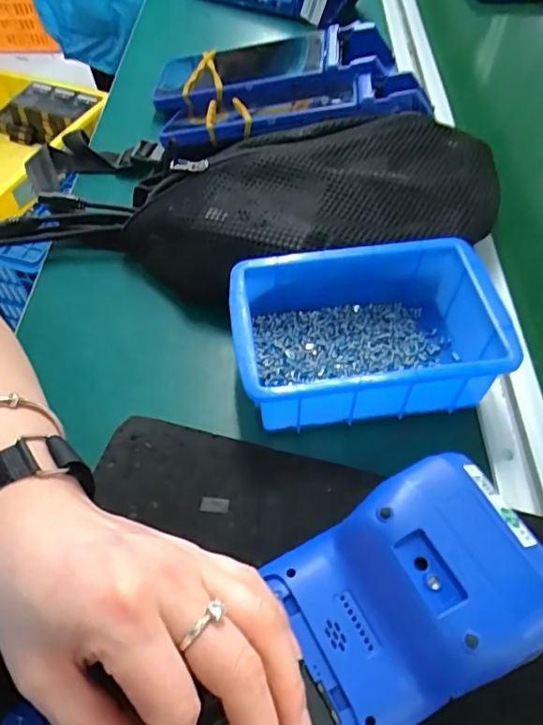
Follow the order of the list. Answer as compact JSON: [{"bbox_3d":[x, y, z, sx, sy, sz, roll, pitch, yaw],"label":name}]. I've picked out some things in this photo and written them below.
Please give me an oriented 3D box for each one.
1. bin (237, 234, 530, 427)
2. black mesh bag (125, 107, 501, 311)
[{"bbox_3d":[0.056,-0.018,0.307,0.150,0.052,0.100,-10,55,1],"label":"bin"},{"bbox_3d":[0.028,-0.108,0.369,0.266,0.069,0.125,-10,55,1],"label":"black mesh bag"}]

